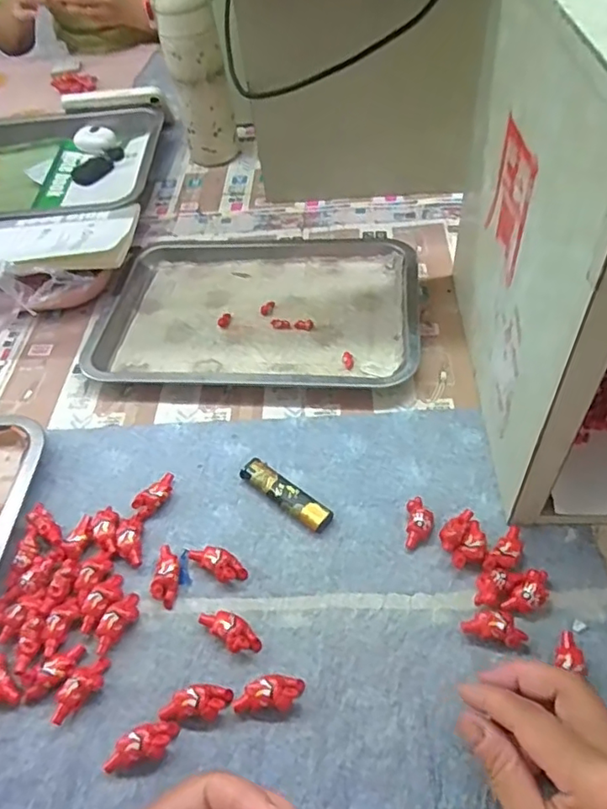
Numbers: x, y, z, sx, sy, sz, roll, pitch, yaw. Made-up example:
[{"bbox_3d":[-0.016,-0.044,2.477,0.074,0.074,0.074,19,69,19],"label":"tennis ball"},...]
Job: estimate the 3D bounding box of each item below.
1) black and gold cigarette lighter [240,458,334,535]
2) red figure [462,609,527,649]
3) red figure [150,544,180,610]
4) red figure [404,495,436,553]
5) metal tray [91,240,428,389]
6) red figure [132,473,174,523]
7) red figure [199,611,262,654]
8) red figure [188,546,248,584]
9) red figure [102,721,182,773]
[{"bbox_3d":[-0.014,0.068,0.436,0.080,0.013,0.019,32,61,27],"label":"black and gold cigarette lighter"},{"bbox_3d":[0.121,0.140,0.359,0.038,0.014,0.020,12,53,14],"label":"red figure"},{"bbox_3d":[-0.096,0.120,0.400,0.017,0.013,0.042,-2,51,4],"label":"red figure"},{"bbox_3d":[0.085,0.086,0.410,0.020,0.012,0.037,3,51,8],"label":"red figure"},{"bbox_3d":[-0.044,-0.104,0.574,0.310,0.022,0.233,1,51,6],"label":"metal tray"},{"bbox_3d":[-0.115,0.071,0.443,0.016,0.014,0.042,28,59,25],"label":"red figure"},{"bbox_3d":[-0.048,0.148,0.372,0.042,0.014,0.019,31,60,27],"label":"red figure"},{"bbox_3d":[-0.061,0.112,0.403,0.044,0.014,0.018,27,58,25],"label":"red figure"},{"bbox_3d":[-0.095,0.200,0.333,0.044,0.015,0.018,-15,51,-7],"label":"red figure"}]

